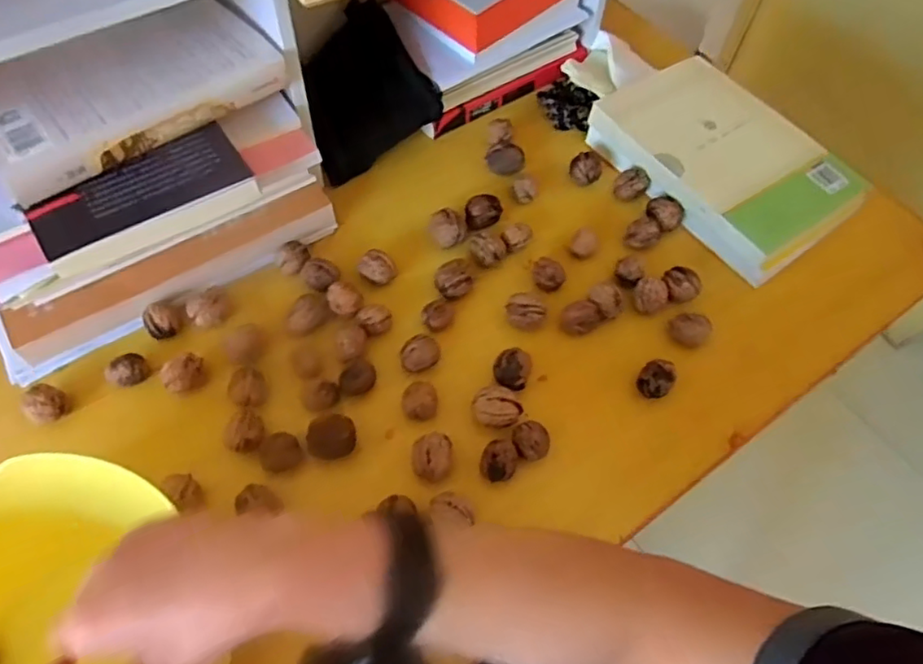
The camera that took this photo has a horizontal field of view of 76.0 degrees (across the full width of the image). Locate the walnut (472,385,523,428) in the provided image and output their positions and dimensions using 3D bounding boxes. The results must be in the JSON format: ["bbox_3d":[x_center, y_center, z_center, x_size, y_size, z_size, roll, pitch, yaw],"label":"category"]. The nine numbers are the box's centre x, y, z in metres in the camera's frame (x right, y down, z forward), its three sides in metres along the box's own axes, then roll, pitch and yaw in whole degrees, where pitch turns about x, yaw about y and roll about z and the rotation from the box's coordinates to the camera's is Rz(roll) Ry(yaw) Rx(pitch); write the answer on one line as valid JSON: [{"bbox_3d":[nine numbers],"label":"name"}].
[{"bbox_3d":[0.028,0.063,0.473,0.038,0.035,0.027,-4,60,-5],"label":"walnut"}]

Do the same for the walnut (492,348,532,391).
[{"bbox_3d":[0.041,0.033,0.491,0.029,0.029,0.032,15,60,6],"label":"walnut"}]

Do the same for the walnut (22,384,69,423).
[{"bbox_3d":[-0.322,0.058,0.461,0.023,0.030,0.028,24,61,11],"label":"walnut"}]

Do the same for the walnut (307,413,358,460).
[{"bbox_3d":[-0.101,0.085,0.464,0.038,0.036,0.029,-6,60,-6],"label":"walnut"}]

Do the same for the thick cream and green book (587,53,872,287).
[{"bbox_3d":[0.268,-0.185,0.615,0.168,0.043,0.257,-34,66,-21],"label":"thick cream and green book"}]

